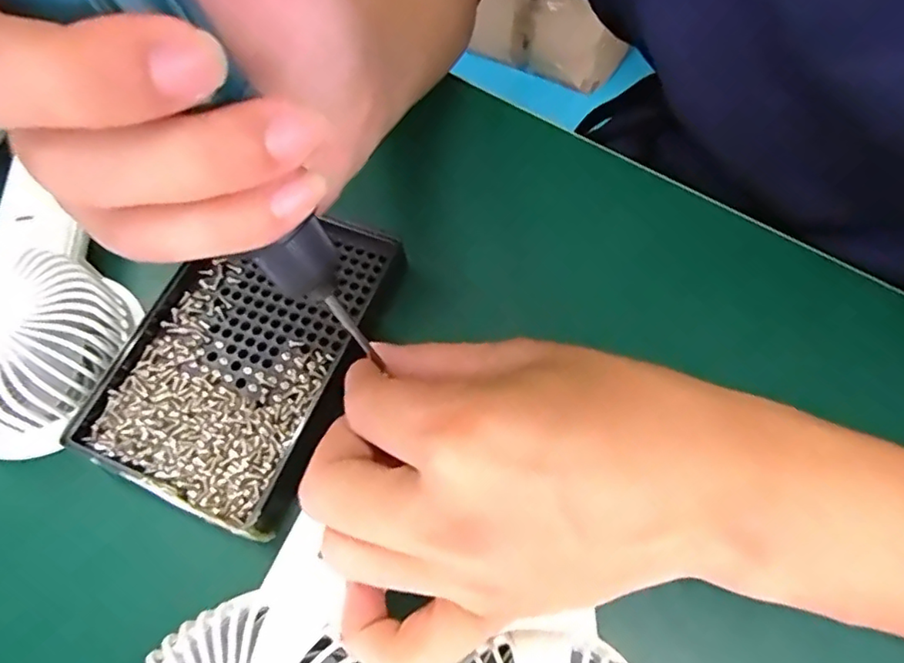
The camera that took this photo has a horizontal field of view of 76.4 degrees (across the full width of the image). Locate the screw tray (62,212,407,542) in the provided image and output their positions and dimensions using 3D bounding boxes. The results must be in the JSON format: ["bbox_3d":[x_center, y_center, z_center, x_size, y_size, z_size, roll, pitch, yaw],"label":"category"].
[{"bbox_3d":[-0.088,0.004,0.252,0.098,0.017,0.139,20,67,11],"label":"screw tray"}]

